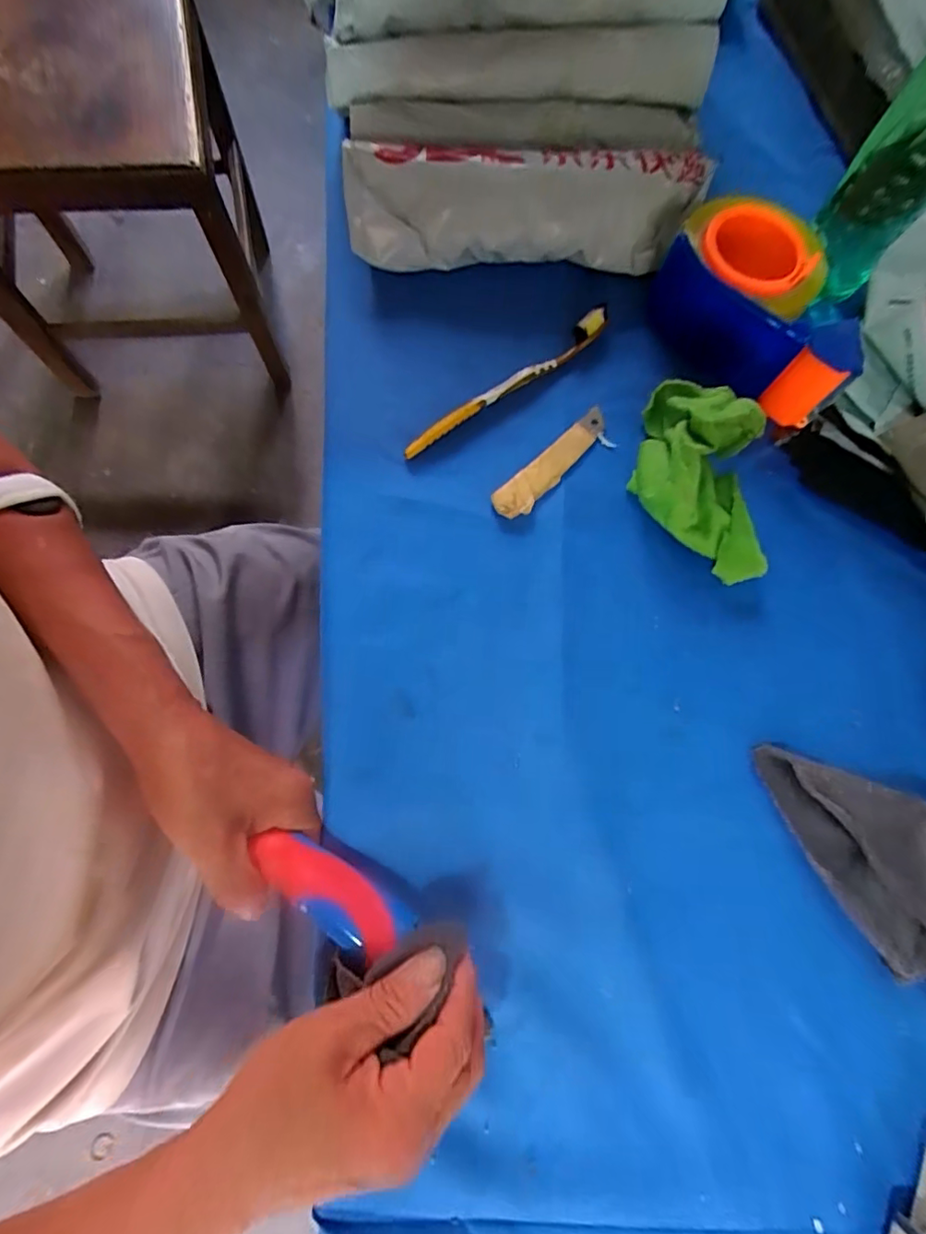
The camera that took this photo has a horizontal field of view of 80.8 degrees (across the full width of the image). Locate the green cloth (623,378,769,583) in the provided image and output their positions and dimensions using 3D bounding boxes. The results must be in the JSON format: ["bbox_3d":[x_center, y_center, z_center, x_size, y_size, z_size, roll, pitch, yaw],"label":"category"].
[{"bbox_3d":[0.158,-0.097,0.365,0.076,0.054,0.140,-4,75,-3],"label":"green cloth"}]

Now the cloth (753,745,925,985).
[{"bbox_3d":[0.259,0.144,0.318,0.085,0.025,0.174,-29,78,-8],"label":"cloth"}]

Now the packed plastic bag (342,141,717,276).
[{"bbox_3d":[0.048,-0.300,0.405,0.263,0.058,0.071,1,75,-2],"label":"packed plastic bag"}]

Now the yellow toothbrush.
[{"bbox_3d":[0.035,-0.168,0.391,0.186,0.017,0.014,-38,80,-10],"label":"yellow toothbrush"}]

